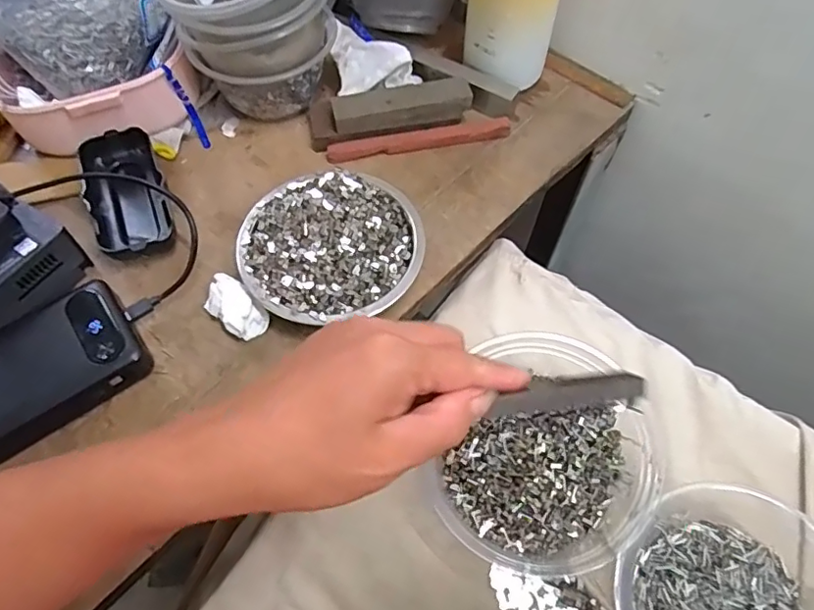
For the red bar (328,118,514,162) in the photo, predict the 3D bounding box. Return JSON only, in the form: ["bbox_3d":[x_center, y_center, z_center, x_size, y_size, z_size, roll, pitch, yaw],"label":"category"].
[{"bbox_3d":[0.010,-0.132,0.439,0.146,0.009,0.014,-11,61,-6],"label":"red bar"}]

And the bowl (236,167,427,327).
[{"bbox_3d":[-0.050,-0.039,0.383,0.119,0.032,0.120,0,61,0],"label":"bowl"}]

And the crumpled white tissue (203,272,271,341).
[{"bbox_3d":[-0.112,0.004,0.366,0.047,0.022,0.025,37,67,19],"label":"crumpled white tissue"}]

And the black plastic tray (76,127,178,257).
[{"bbox_3d":[-0.203,-0.080,0.404,0.054,0.023,0.105,-24,64,-13],"label":"black plastic tray"}]

